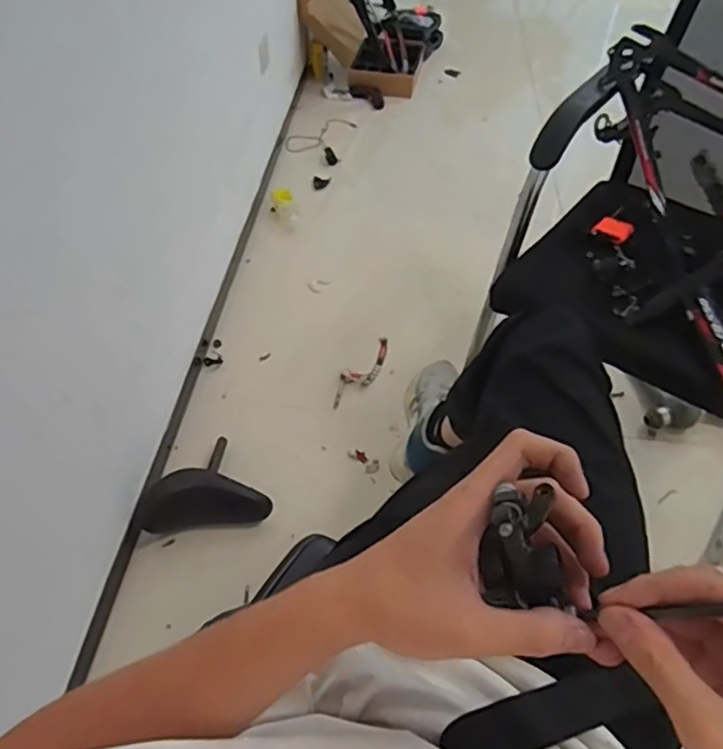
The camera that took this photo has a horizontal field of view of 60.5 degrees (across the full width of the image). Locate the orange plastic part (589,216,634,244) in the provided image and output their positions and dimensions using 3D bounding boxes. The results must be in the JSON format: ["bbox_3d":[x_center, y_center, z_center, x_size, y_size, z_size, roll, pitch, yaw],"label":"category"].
[{"bbox_3d":[0.408,-0.236,1.002,0.055,0.014,0.047,30,54,22],"label":"orange plastic part"}]

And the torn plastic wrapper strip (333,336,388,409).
[{"bbox_3d":[0.005,-0.009,1.427,0.070,0.008,0.240,30,56,24],"label":"torn plastic wrapper strip"}]

